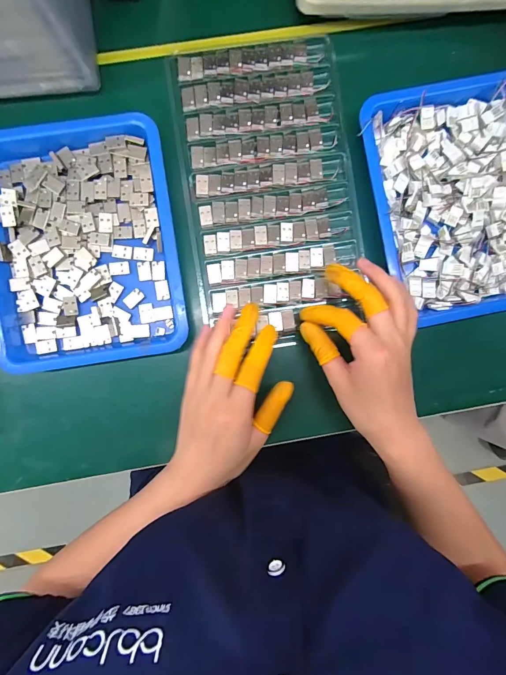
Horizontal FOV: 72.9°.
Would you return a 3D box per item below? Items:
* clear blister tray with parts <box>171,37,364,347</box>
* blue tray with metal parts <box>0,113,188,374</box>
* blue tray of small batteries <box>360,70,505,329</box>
[{"bbox_3d":[0.017,-0.144,0.331,0.159,0.018,0.271,-8,94,-2],"label":"clear blister tray with parts"},{"bbox_3d":[-0.157,-0.088,0.317,0.172,0.028,0.218,-8,94,-2],"label":"blue tray with metal parts"},{"bbox_3d":[0.198,-0.129,0.322,0.166,0.029,0.215,-12,94,-2],"label":"blue tray of small batteries"}]

